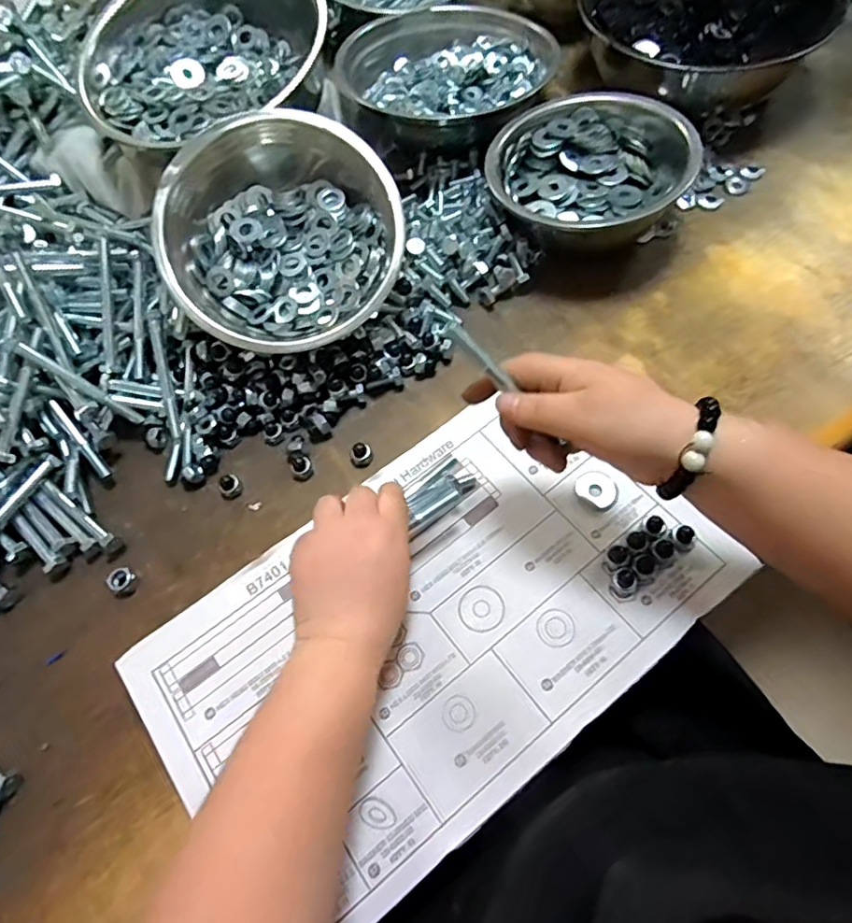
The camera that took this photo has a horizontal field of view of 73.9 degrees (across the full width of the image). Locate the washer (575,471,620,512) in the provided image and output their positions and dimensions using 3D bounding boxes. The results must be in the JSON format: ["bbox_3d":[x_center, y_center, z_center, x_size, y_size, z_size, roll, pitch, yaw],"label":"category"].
[{"bbox_3d":[0.126,0.021,0.415,0.026,0.005,0.031,-41,68,-13],"label":"washer"}]

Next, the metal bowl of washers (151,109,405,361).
[{"bbox_3d":[-0.114,-0.176,0.467,0.186,0.083,0.186,8,86,-3],"label":"metal bowl of washers"}]

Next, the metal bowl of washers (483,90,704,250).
[{"bbox_3d":[0.142,-0.260,0.512,0.172,0.059,0.156,-9,64,1],"label":"metal bowl of washers"}]

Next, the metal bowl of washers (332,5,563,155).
[{"bbox_3d":[0.016,-0.401,0.588,0.192,0.058,0.196,36,72,14],"label":"metal bowl of washers"}]

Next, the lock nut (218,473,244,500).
[{"bbox_3d":[-0.154,0.020,0.444,0.017,0.015,0.014,-41,68,-13],"label":"lock nut"}]

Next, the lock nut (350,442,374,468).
[{"bbox_3d":[-0.051,-0.005,0.445,0.018,0.016,0.014,-15,64,-1],"label":"lock nut"}]

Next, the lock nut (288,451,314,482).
[{"bbox_3d":[-0.099,0.003,0.447,0.018,0.014,0.020,-14,64,-1],"label":"lock nut"}]

